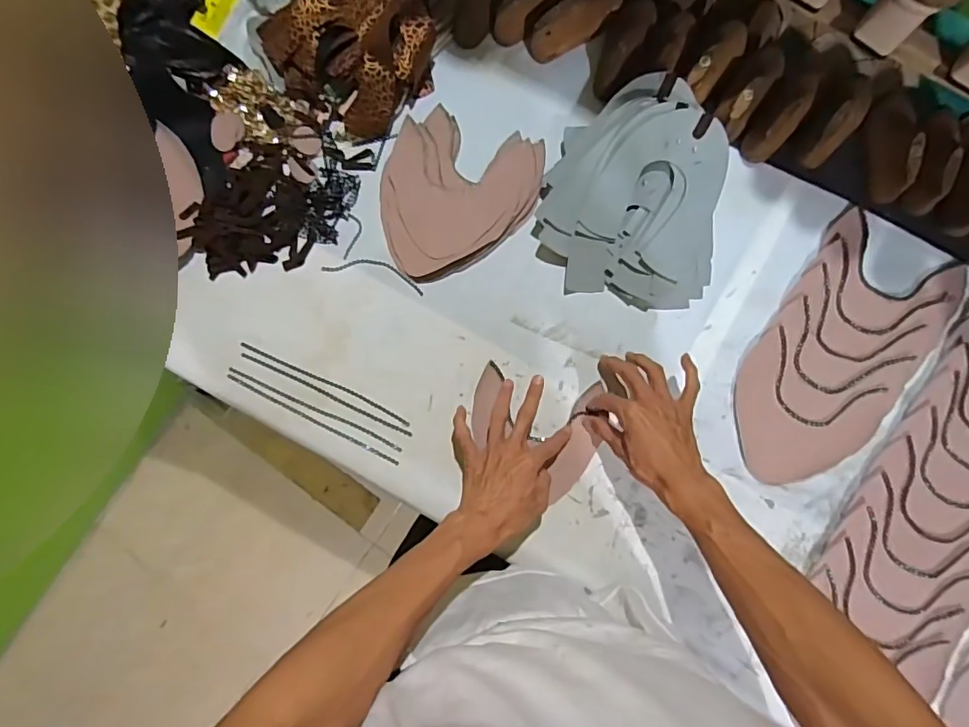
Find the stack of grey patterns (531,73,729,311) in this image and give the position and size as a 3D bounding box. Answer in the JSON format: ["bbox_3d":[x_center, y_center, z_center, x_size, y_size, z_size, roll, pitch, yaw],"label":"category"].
[{"bbox_3d":[0.174,-0.201,0.610,0.207,0.090,0.241,12,84,5],"label":"stack of grey patterns"}]

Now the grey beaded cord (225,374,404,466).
[{"bbox_3d":[-0.209,0.069,0.641,0.232,0.010,0.008,26,86,6],"label":"grey beaded cord"}]

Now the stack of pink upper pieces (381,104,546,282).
[{"bbox_3d":[-0.039,-0.204,0.660,0.187,0.013,0.208,20,85,6],"label":"stack of pink upper pieces"}]

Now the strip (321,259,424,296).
[{"bbox_3d":[-0.138,-0.116,0.667,0.135,0.007,0.029,15,85,5],"label":"strip"}]

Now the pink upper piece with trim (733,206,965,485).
[{"bbox_3d":[0.413,-0.008,0.624,0.165,0.008,0.319,34,88,7],"label":"pink upper piece with trim"}]

